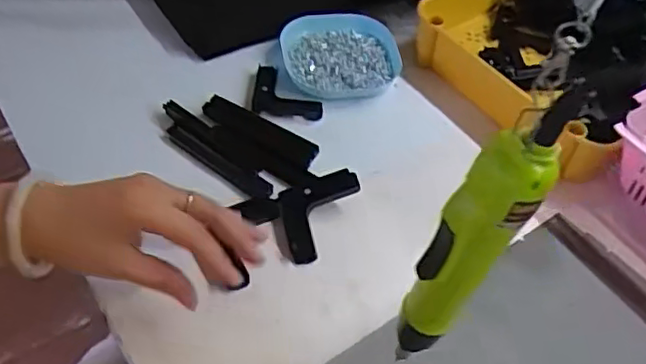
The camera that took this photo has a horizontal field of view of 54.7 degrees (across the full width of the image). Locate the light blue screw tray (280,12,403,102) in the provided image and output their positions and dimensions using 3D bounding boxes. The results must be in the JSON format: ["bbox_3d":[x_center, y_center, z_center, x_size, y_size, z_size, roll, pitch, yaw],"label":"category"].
[{"bbox_3d":[0.023,-0.147,0.709,0.132,0.024,0.119,-3,51,-9],"label":"light blue screw tray"}]

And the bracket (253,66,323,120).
[{"bbox_3d":[-0.037,-0.098,0.681,0.072,0.008,0.079,3,50,-3],"label":"bracket"}]

